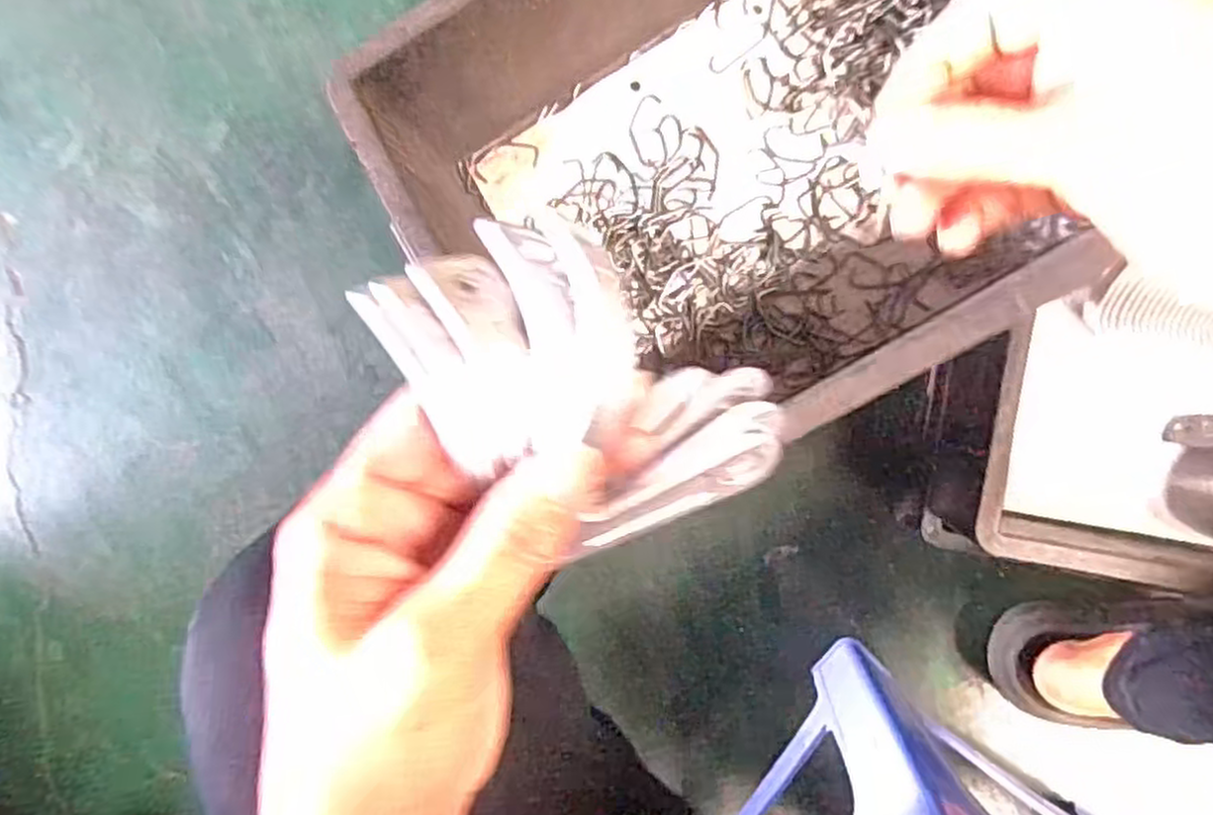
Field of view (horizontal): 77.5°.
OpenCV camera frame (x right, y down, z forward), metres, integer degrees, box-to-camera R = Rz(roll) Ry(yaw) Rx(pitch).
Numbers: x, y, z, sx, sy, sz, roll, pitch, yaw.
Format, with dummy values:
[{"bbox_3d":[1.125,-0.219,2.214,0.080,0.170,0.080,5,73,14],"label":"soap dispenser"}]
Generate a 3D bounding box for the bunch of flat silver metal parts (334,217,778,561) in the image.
[{"bbox_3d":[-0.004,-0.001,0.191,0.107,0.037,0.060,28,93,-31],"label":"bunch of flat silver metal parts"}]

